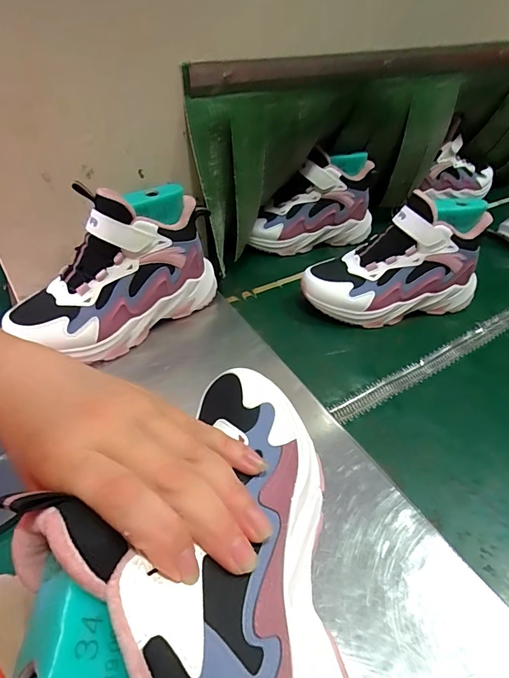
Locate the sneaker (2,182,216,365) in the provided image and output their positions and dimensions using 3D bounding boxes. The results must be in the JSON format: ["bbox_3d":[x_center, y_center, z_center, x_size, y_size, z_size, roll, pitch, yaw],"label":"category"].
[{"bbox_3d":[-0.144,-0.079,0.438,0.091,0.135,0.207,28,45,30],"label":"sneaker"}]

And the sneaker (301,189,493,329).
[{"bbox_3d":[0.176,-0.100,0.515,0.222,0.138,0.081,-9,39,-12],"label":"sneaker"}]

